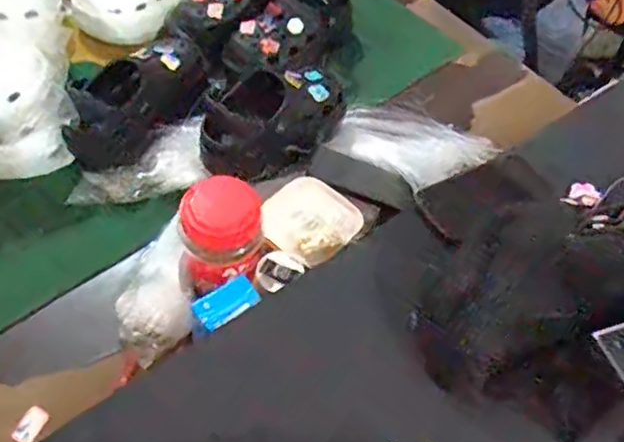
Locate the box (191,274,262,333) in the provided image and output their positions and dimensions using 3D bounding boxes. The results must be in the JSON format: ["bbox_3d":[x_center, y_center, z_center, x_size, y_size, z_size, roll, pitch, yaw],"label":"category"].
[{"bbox_3d":[-0.087,0.085,0.648,0.064,0.013,0.035,-29,58,-24],"label":"box"}]

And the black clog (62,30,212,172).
[{"bbox_3d":[-0.229,-0.170,0.865,0.114,0.097,0.240,31,57,19],"label":"black clog"}]

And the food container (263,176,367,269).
[{"bbox_3d":[-0.001,-0.003,0.773,0.107,0.037,0.113,35,58,21],"label":"food container"}]

